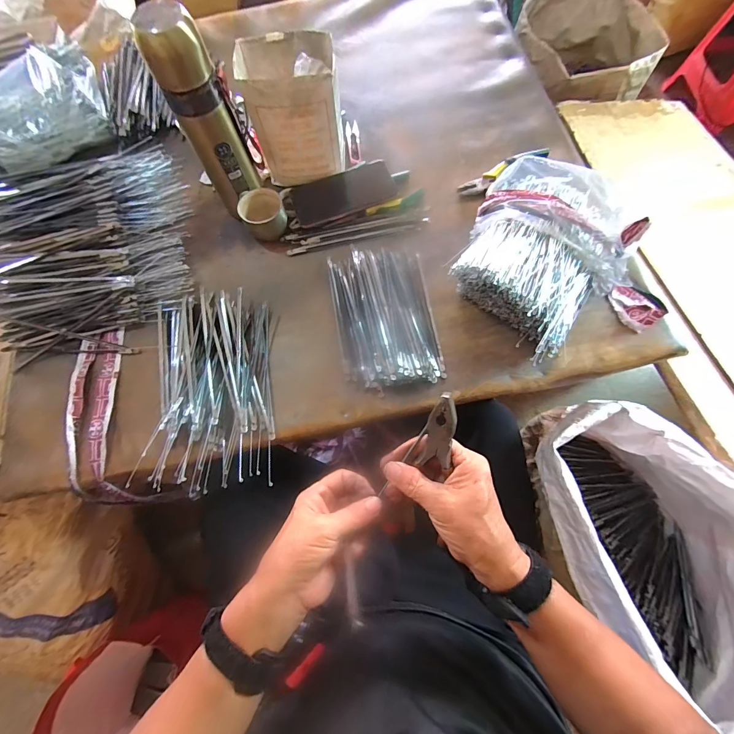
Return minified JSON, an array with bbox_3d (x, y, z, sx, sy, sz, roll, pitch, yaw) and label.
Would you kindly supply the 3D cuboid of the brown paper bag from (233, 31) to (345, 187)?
[{"bbox_3d":[-0.098,-0.353,0.493,0.121,0.143,0.101,-10,71,-1],"label":"brown paper bag"}]

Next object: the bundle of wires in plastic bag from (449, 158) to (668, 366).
[{"bbox_3d":[0.226,-0.139,0.448,0.210,0.076,0.263,-29,73,-7],"label":"bundle of wires in plastic bag"}]

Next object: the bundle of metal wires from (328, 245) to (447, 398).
[{"bbox_3d":[0.023,-0.073,0.463,0.127,0.040,0.206,-9,71,-1],"label":"bundle of metal wires"}]

